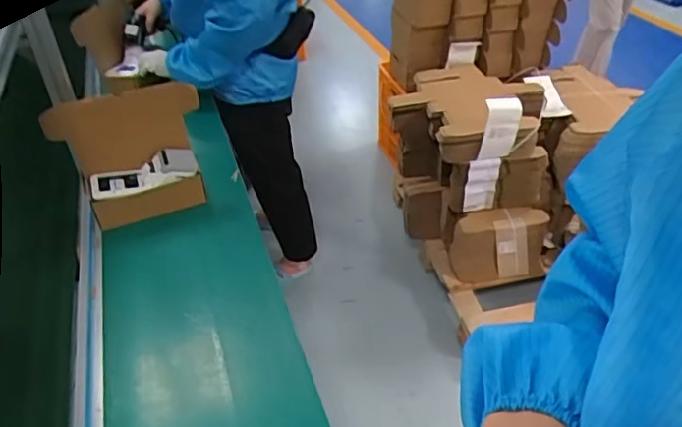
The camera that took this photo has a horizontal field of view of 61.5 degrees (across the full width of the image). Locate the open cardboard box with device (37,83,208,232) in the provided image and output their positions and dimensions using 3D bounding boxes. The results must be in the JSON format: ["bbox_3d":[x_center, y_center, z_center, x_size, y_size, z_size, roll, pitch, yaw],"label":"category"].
[{"bbox_3d":[-0.419,-0.127,1.151,0.266,0.256,0.176,-18,40,-19],"label":"open cardboard box with device"}]

